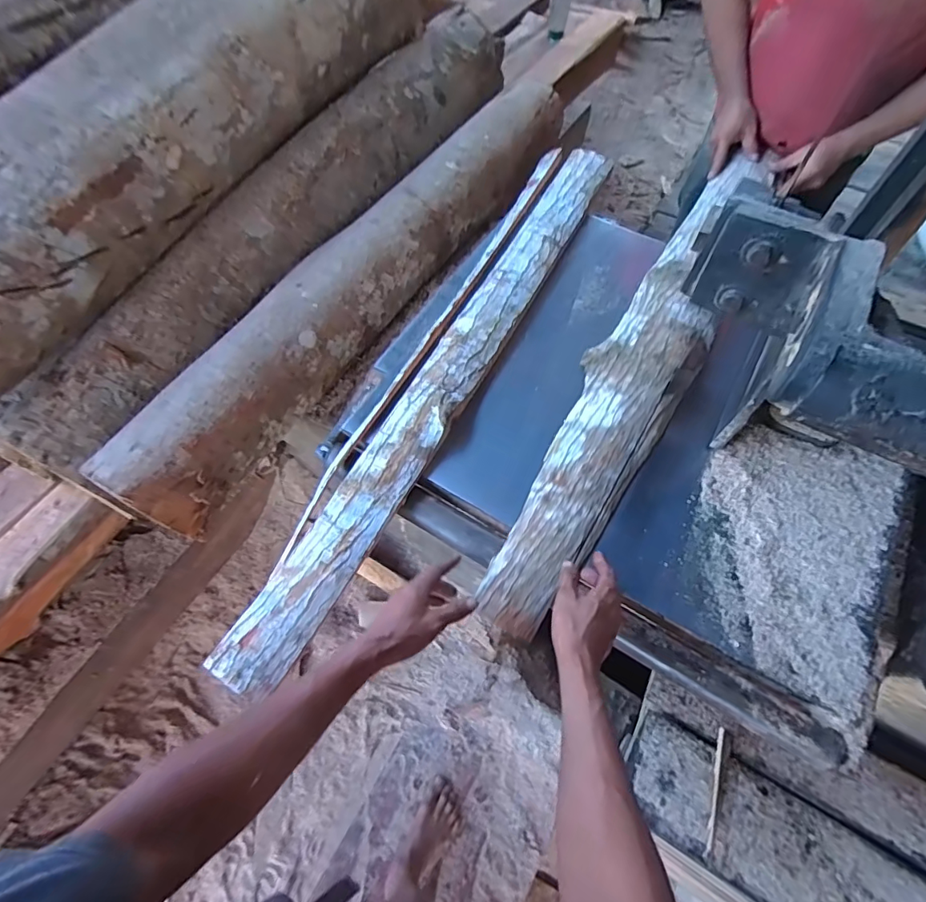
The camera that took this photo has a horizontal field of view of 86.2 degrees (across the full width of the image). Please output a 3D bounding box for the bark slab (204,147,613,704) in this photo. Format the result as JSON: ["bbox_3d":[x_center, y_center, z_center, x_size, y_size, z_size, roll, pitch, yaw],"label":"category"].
[{"bbox_3d":[-0.004,-0.151,0.799,0.104,0.039,1.098,25,65,13],"label":"bark slab"}]

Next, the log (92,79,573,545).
[{"bbox_3d":[-0.141,-0.336,0.912,0.138,0.130,1.121,31,67,16],"label":"log"}]

